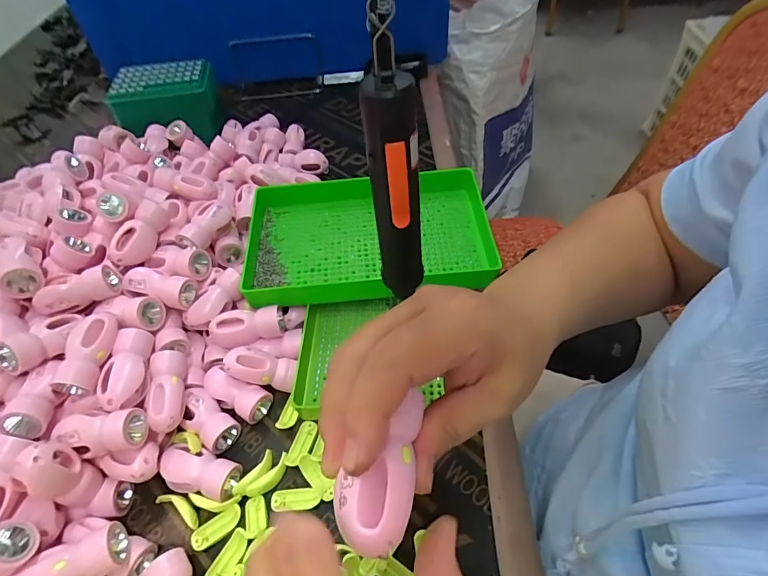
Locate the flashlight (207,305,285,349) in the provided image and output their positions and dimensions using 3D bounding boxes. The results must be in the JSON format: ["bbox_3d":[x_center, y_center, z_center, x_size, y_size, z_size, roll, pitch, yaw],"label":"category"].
[{"bbox_3d":[-0.132,0.037,0.404,0.070,0.024,0.027,-10,51,-5],"label":"flashlight"}]

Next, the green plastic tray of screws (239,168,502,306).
[{"bbox_3d":[-0.014,-0.055,0.449,0.258,0.032,0.154,-3,51,0],"label":"green plastic tray of screws"}]

